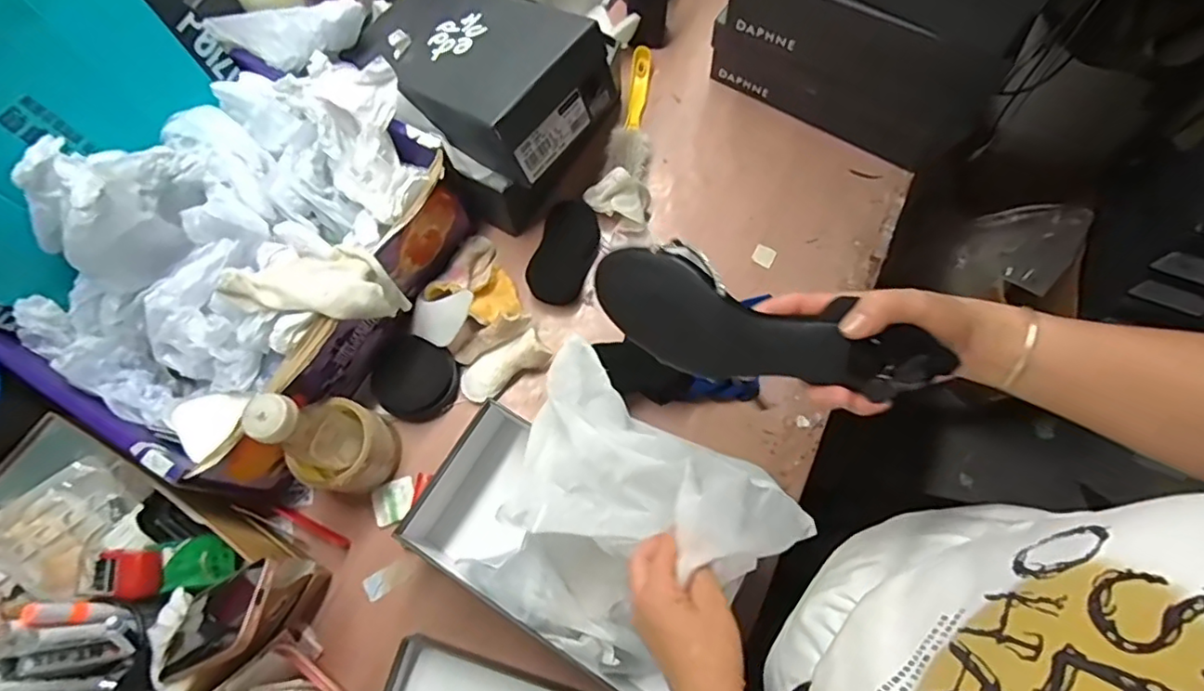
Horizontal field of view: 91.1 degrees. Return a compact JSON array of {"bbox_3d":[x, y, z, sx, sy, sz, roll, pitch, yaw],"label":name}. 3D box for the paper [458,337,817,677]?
[{"bbox_3d":[0.005,0.150,0.510,0.246,0.144,0.224,36,76,14],"label":"paper"}]

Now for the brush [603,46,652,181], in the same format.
[{"bbox_3d":[0.038,-0.305,0.780,0.054,0.036,0.196,4,71,4],"label":"brush"}]

